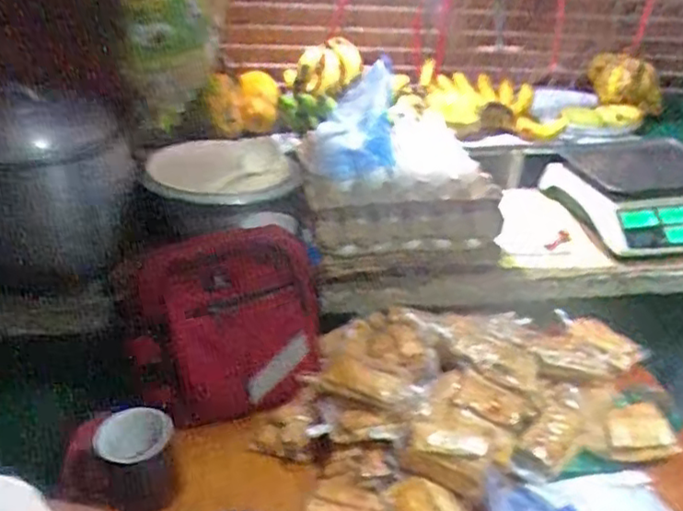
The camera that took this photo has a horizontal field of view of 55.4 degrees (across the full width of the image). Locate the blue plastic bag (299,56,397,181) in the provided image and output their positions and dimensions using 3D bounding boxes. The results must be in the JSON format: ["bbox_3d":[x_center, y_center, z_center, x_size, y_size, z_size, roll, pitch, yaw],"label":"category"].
[{"bbox_3d":[0.012,-0.210,1.005,0.146,0.124,0.207,-1,32,-5],"label":"blue plastic bag"}]

